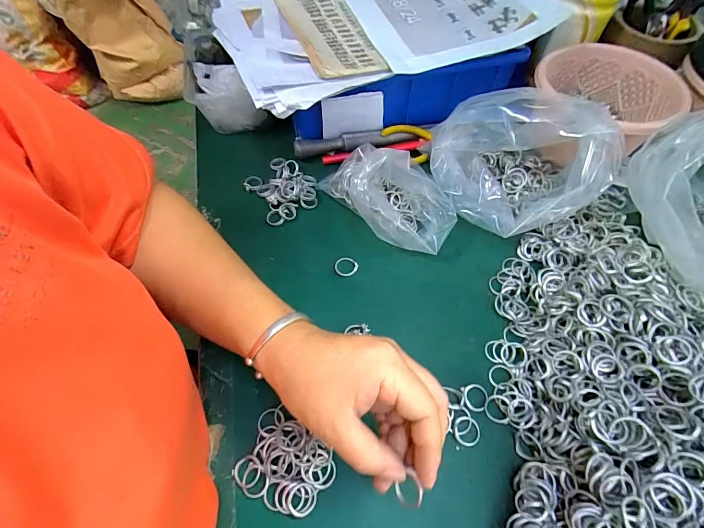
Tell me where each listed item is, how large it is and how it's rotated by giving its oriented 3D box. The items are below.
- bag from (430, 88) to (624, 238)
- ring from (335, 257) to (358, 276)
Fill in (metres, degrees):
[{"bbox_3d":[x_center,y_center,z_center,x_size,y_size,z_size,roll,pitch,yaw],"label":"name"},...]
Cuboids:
[{"bbox_3d":[0.165,-0.098,0.361,0.166,0.106,0.115,-5,58,-3],"label":"bag"},{"bbox_3d":[-0.006,0.002,0.363,0.023,0.004,0.020,15,59,10],"label":"ring"}]

